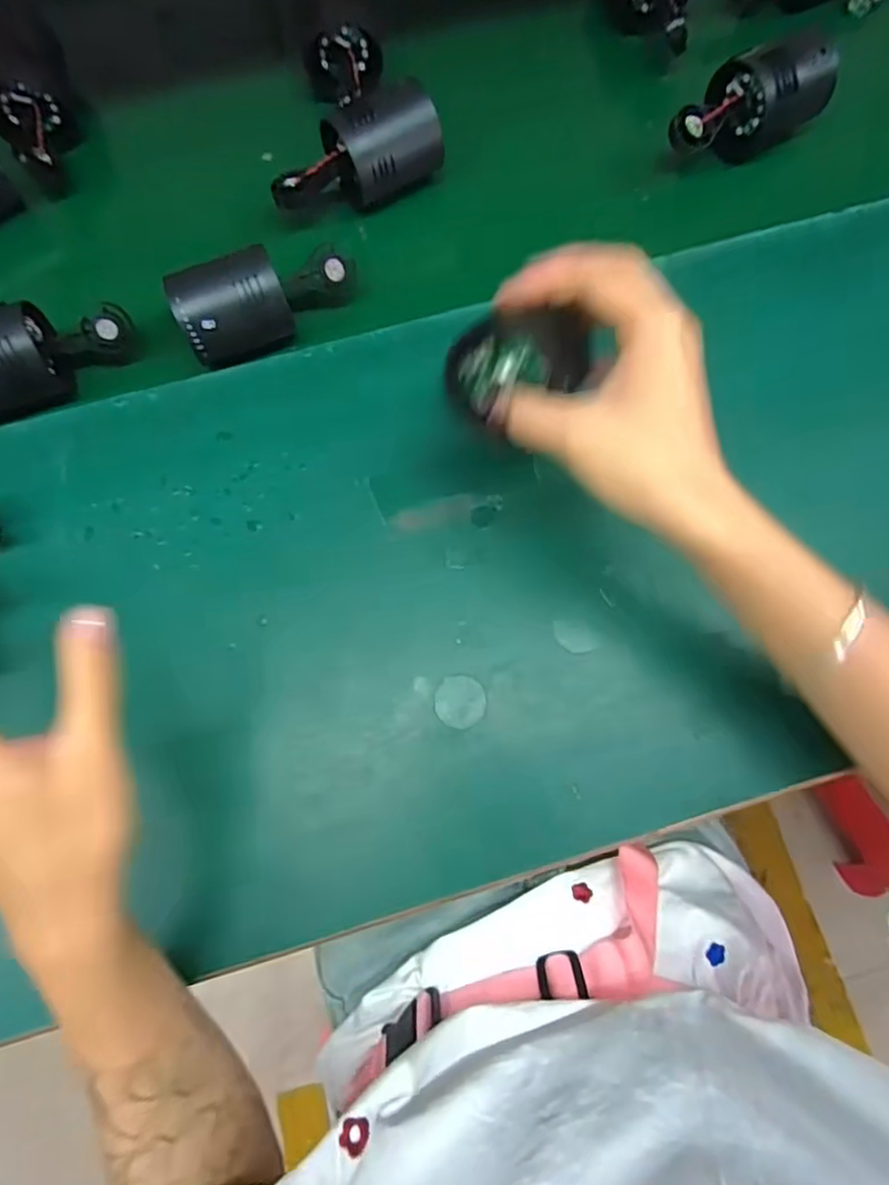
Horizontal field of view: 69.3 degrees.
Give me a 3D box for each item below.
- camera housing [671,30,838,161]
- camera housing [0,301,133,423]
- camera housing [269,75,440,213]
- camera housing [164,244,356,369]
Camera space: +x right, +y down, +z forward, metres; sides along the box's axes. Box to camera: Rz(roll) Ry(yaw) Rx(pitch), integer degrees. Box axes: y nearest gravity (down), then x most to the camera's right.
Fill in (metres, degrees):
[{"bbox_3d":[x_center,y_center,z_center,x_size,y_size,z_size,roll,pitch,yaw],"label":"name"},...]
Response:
[{"bbox_3d":[0.206,-0.336,0.443,0.116,0.048,0.052,-31,81,-4],"label":"camera housing"},{"bbox_3d":[-0.253,-0.148,0.397,0.113,0.043,0.055,-23,80,-3],"label":"camera housing"},{"bbox_3d":[-0.058,-0.288,0.429,0.118,0.044,0.050,-28,78,-6],"label":"camera housing"},{"bbox_3d":[-0.114,-0.192,0.412,0.117,0.057,0.054,-34,77,-8],"label":"camera housing"}]

